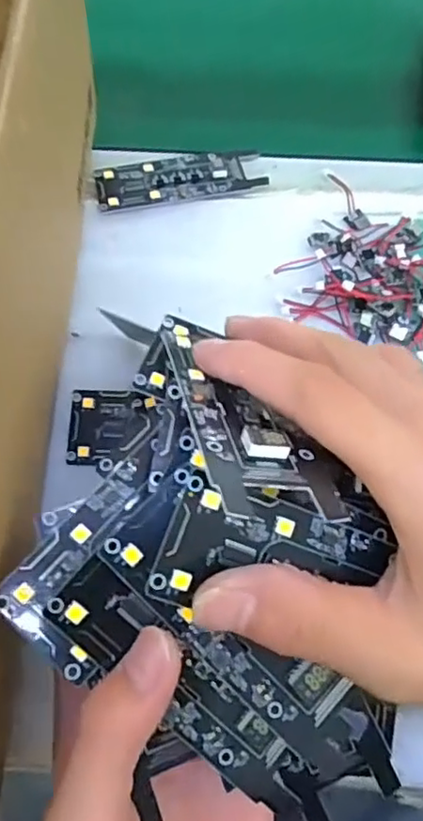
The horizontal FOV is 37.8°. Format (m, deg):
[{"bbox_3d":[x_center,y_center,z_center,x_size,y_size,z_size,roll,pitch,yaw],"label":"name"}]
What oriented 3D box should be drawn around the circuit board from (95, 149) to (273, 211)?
[{"bbox_3d":[-0.019,-0.138,0.361,0.097,0.004,0.036,-11,68,-6],"label":"circuit board"}]

